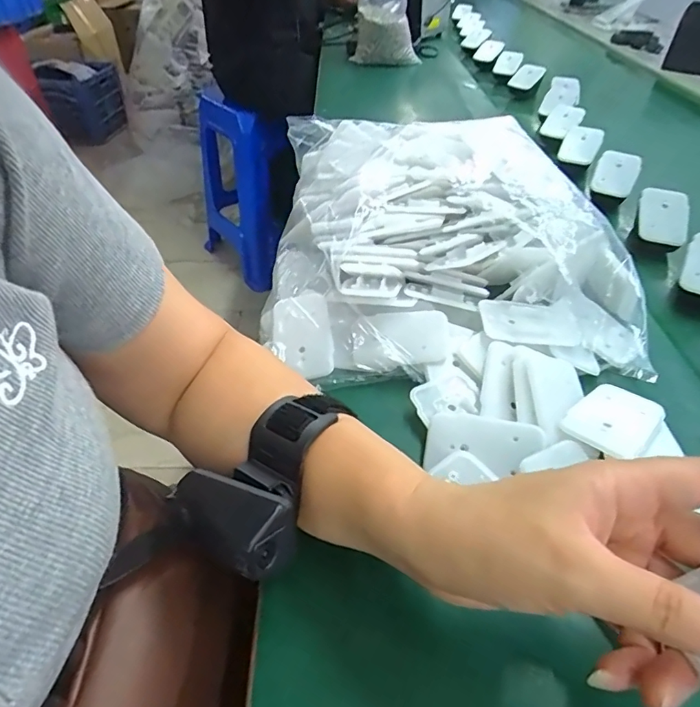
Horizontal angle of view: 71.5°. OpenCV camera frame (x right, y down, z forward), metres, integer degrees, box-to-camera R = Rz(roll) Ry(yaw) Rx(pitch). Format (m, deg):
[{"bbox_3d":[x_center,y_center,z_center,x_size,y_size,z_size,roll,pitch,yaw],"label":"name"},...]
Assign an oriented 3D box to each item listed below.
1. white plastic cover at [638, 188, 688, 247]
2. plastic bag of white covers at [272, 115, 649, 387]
[{"bbox_3d":[0.312,-0.136,0.487,0.007,0.063,0.046,-44,42,-15],"label":"white plastic cover"},{"bbox_3d":[0.060,-0.125,0.432,0.266,0.091,0.341,-6,44,-6],"label":"plastic bag of white covers"}]

